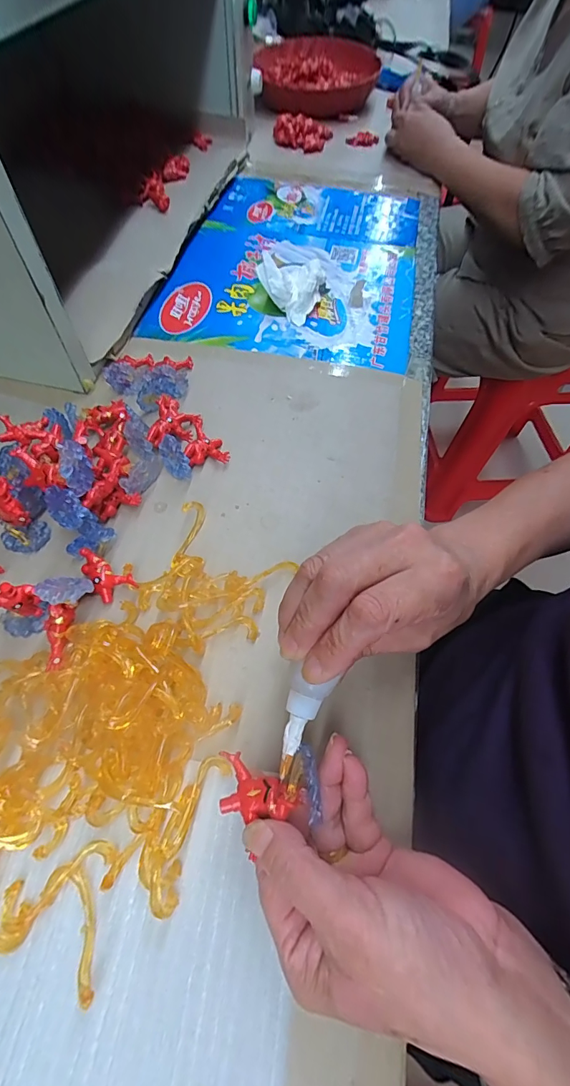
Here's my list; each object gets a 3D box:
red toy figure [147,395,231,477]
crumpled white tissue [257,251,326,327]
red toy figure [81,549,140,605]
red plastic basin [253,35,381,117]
[{"bbox_3d":[-0.089,-0.094,0.364,0.052,0.029,0.077,-31,66,-17],"label":"red toy figure"},{"bbox_3d":[0.004,-0.291,0.473,0.068,0.042,0.058,25,63,12],"label":"crumpled white tissue"},{"bbox_3d":[-0.131,0.023,0.308,0.025,0.019,0.044,-39,69,-20],"label":"red toy figure"},{"bbox_3d":[0.062,-0.890,0.790,0.229,0.068,0.198,3,61,0],"label":"red plastic basin"}]

